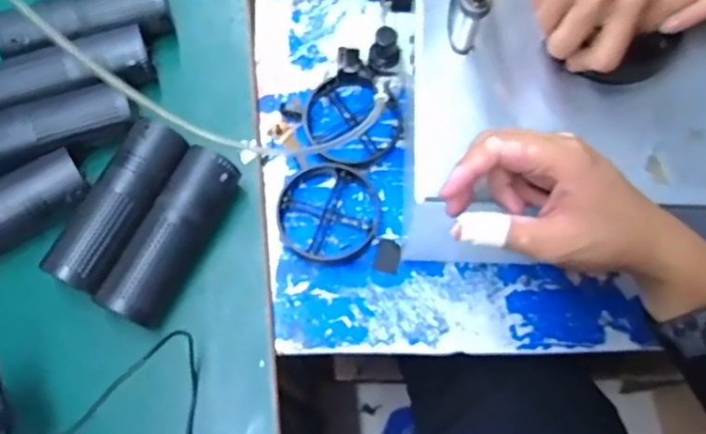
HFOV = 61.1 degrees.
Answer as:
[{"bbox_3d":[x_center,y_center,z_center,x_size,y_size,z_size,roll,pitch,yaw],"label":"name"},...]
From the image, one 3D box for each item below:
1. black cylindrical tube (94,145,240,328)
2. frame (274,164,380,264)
[{"bbox_3d":[-0.161,0.018,0.544,0.053,0.066,0.162,24,71,8],"label":"black cylindrical tube"},{"bbox_3d":[-0.022,-0.004,0.580,0.100,0.016,0.098,-19,71,-7],"label":"frame"}]

